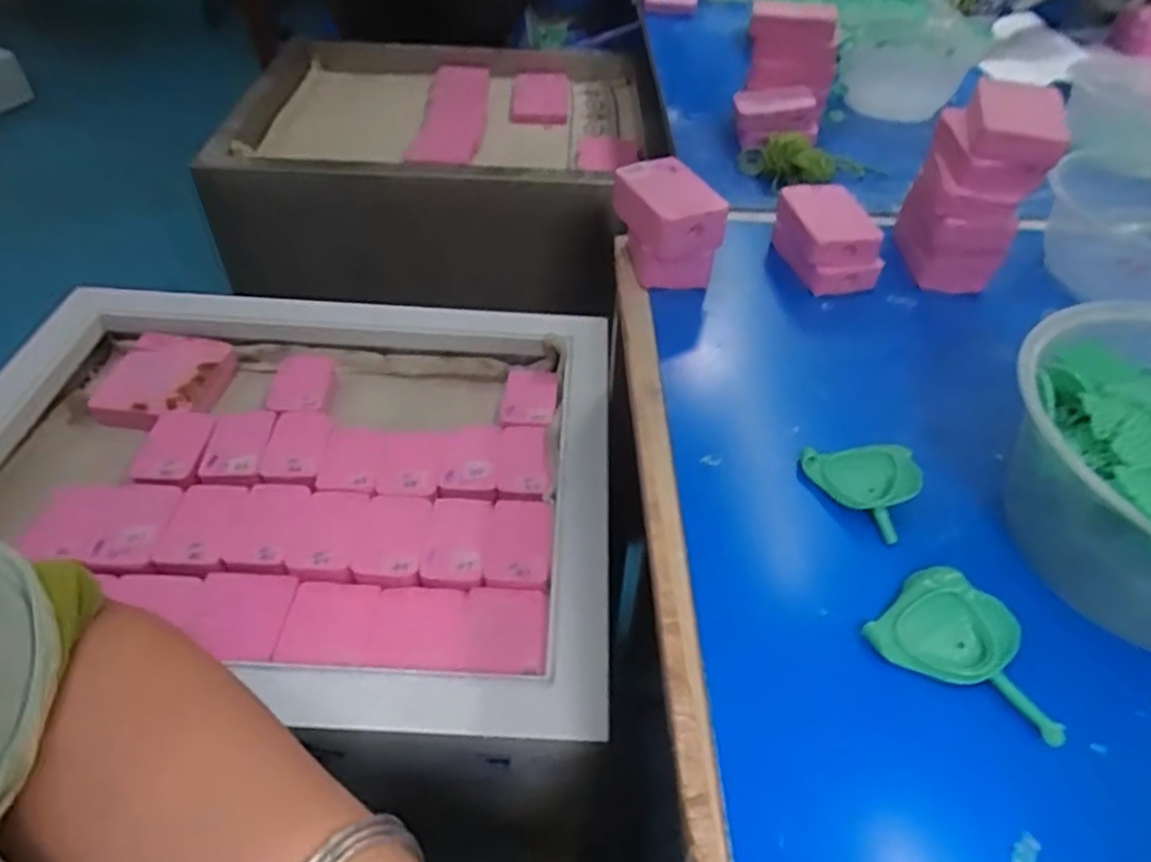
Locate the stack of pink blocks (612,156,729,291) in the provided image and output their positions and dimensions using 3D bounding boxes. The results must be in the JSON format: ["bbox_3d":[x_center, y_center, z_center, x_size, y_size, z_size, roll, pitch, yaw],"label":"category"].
[{"bbox_3d":[0.056,-0.130,0.468,0.050,0.065,0.070,-14,47,-14],"label":"stack of pink blocks"}]

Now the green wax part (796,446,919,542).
[{"bbox_3d":[0.140,0.021,0.349,0.040,0.016,0.055,-30,53,-27],"label":"green wax part"}]

